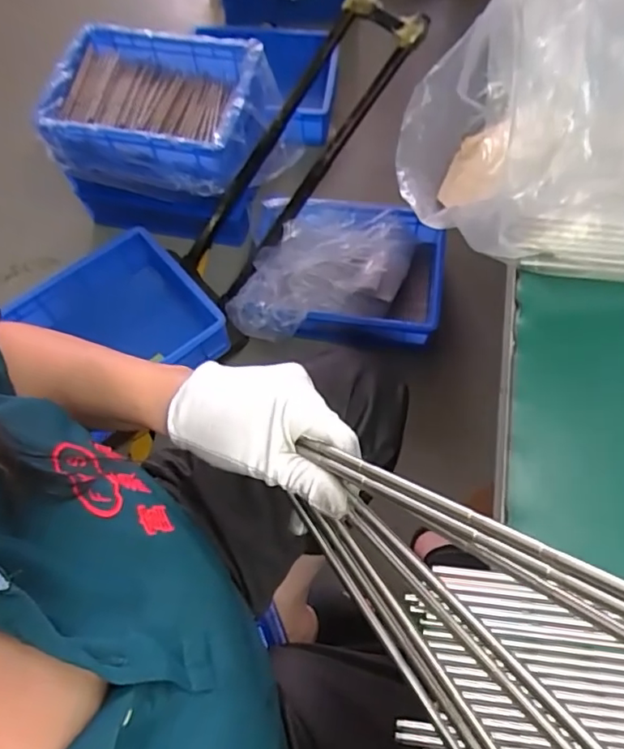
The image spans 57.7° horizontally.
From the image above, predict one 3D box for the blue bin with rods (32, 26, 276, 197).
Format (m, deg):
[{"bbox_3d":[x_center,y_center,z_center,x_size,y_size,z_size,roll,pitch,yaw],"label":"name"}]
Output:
[{"bbox_3d":[-0.285,-0.527,1.158,0.427,0.182,0.328,3,67,4],"label":"blue bin with rods"}]

